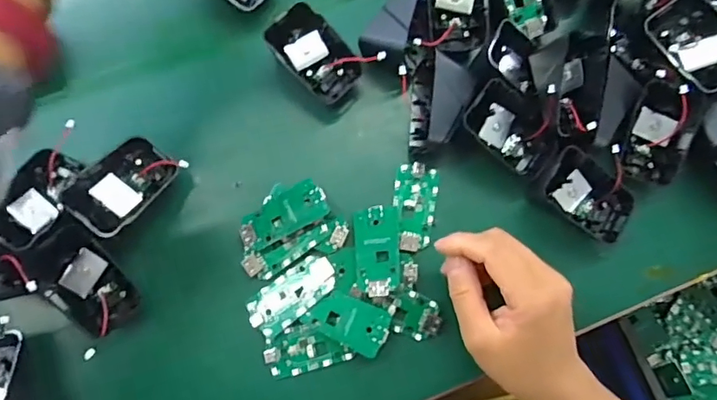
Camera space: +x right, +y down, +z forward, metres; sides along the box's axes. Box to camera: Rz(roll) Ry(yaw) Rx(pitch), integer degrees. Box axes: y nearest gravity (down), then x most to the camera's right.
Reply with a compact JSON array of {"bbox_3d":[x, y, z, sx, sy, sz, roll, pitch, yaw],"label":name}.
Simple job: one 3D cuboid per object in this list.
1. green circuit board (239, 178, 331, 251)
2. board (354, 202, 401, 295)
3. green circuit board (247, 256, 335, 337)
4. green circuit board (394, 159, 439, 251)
[{"bbox_3d":[-0.053,0.011,0.355,0.063,0.013,0.028,-27,77,-8],"label":"green circuit board"},{"bbox_3d":[0.014,0.035,0.351,0.031,0.004,0.062,-10,65,11],"label":"board"},{"bbox_3d":[-0.045,0.064,0.346,0.063,0.006,0.031,-35,79,-10],"label":"green circuit board"},{"bbox_3d":[0.041,0.004,0.365,0.030,0.004,0.064,6,75,0],"label":"green circuit board"}]

